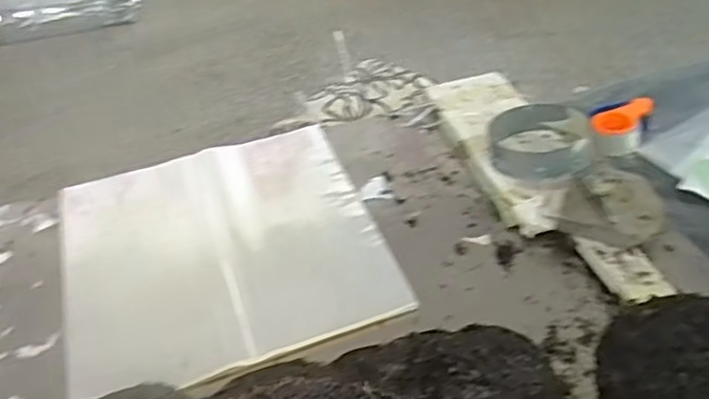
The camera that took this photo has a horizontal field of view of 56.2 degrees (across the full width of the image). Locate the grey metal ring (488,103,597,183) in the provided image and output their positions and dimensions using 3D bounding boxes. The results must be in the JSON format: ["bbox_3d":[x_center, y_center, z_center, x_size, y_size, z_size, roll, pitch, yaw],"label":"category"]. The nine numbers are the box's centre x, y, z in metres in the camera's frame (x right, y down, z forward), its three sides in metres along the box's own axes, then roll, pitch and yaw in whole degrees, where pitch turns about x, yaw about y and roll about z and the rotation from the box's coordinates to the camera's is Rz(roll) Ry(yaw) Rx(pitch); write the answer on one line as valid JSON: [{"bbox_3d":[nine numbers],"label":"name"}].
[{"bbox_3d":[0.329,-0.099,1.179,0.176,0.074,0.206,7,41,14],"label":"grey metal ring"}]

